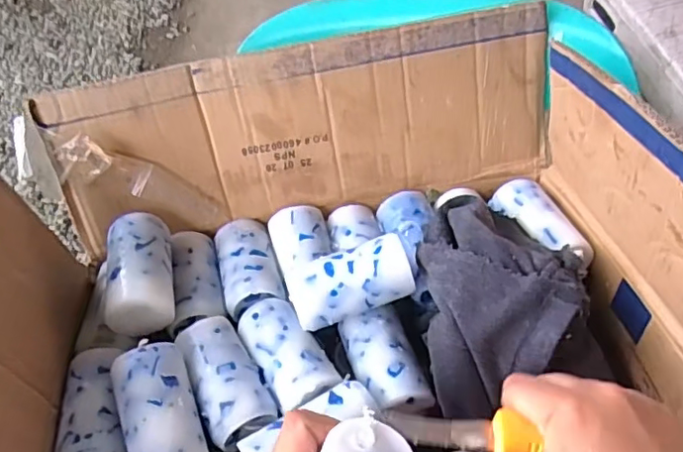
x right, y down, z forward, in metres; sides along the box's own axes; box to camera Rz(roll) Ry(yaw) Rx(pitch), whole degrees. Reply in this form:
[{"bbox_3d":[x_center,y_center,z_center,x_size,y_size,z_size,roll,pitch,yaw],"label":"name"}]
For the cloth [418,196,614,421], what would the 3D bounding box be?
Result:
[{"bbox_3d":[0.123,0.052,0.442,0.126,0.076,0.156,-8,49,0],"label":"cloth"}]

